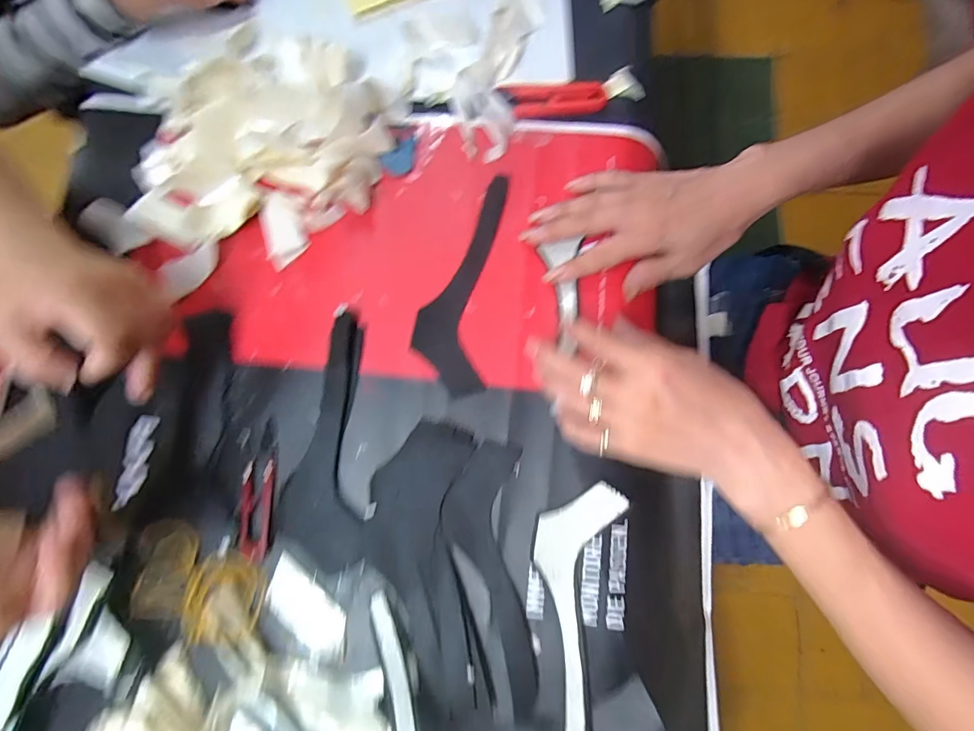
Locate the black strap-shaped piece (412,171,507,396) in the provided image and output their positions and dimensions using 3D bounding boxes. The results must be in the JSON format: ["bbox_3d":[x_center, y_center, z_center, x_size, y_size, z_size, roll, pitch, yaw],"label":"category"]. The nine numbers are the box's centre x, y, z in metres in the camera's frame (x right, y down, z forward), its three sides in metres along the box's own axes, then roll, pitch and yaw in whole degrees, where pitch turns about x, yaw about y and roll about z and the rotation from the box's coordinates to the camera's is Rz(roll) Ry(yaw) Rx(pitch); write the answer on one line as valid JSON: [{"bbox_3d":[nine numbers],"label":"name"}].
[{"bbox_3d":[-0.023,-0.068,0.354,0.060,0.005,0.181,5,82,4],"label":"black strap-shaped piece"}]

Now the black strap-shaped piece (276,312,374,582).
[{"bbox_3d":[-0.126,0.059,0.333,0.067,0.006,0.194,-6,82,3],"label":"black strap-shaped piece"}]

